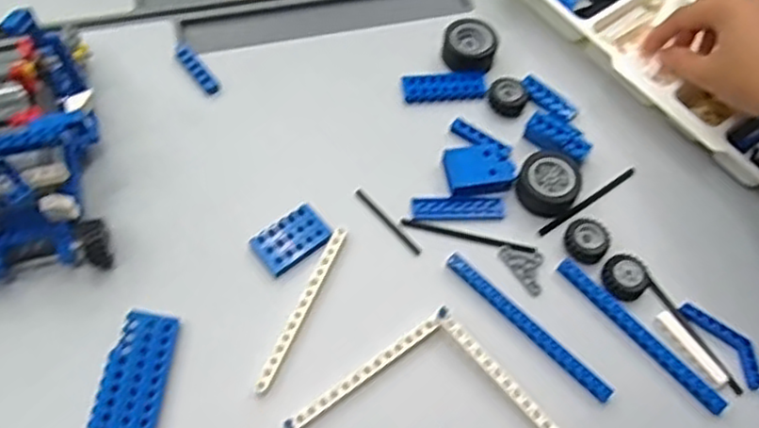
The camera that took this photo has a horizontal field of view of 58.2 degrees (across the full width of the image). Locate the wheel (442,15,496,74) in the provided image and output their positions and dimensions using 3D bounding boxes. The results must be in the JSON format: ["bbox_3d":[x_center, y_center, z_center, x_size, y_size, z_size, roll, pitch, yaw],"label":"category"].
[{"bbox_3d":[0.069,-0.131,0.528,0.039,0.016,0.045,5,63,1],"label":"wheel"}]

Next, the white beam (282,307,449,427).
[{"bbox_3d":[-0.006,0.093,0.407,0.117,0.013,0.009,-33,68,-17],"label":"white beam"}]

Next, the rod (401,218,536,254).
[{"bbox_3d":[0.060,0.014,0.459,0.089,0.004,0.008,14,63,5],"label":"rod"}]

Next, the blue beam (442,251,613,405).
[{"bbox_3d":[0.093,0.069,0.429,0.126,0.011,0.010,41,69,17],"label":"blue beam"}]

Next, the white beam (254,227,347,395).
[{"bbox_3d":[-0.048,0.057,0.426,0.009,0.009,0.116,21,64,9],"label":"white beam"}]

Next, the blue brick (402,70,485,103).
[{"bbox_3d":[0.049,-0.099,0.517,0.063,0.004,0.026,-5,63,-4],"label":"blue brick"}]

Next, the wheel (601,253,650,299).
[{"bbox_3d":[0.160,0.040,0.443,0.029,0.010,0.030,1,63,-2],"label":"wheel"}]

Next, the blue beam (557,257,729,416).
[{"bbox_3d":[0.164,0.075,0.430,0.012,0.009,0.127,-40,70,-20],"label":"blue beam"}]

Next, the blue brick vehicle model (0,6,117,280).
[{"bbox_3d":[-0.229,-0.053,0.415,0.113,0.115,0.171,-21,64,-14],"label":"blue brick vehicle model"}]

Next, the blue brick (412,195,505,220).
[{"bbox_3d":[0.054,-0.004,0.469,0.063,0.005,0.016,-2,63,-3],"label":"blue brick"}]

